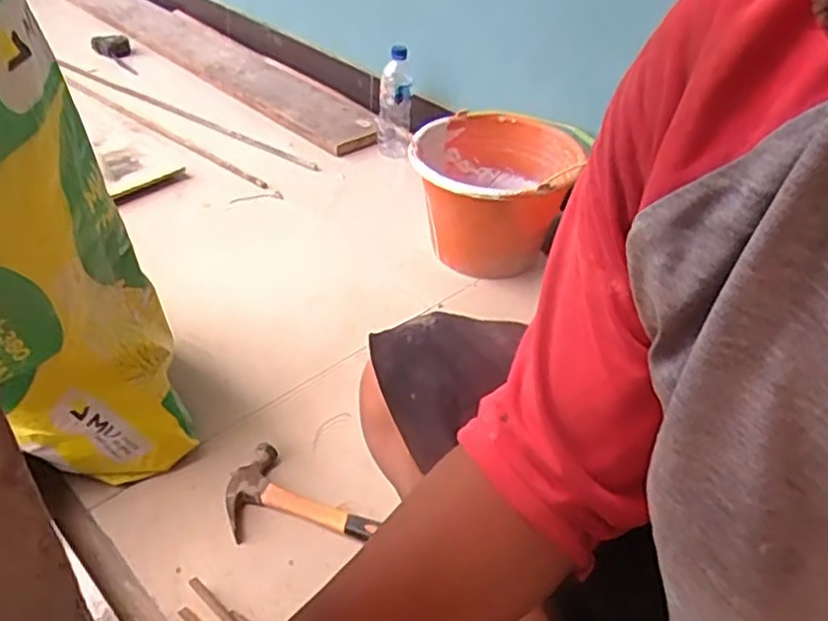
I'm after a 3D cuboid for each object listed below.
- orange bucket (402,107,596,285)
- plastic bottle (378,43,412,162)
[{"bbox_3d":[0.129,-0.192,1.180,0.242,0.212,0.263,3,39,-3],"label":"orange bucket"},{"bbox_3d":[-0.038,-0.429,1.424,0.070,0.223,0.079,3,39,-2],"label":"plastic bottle"}]

